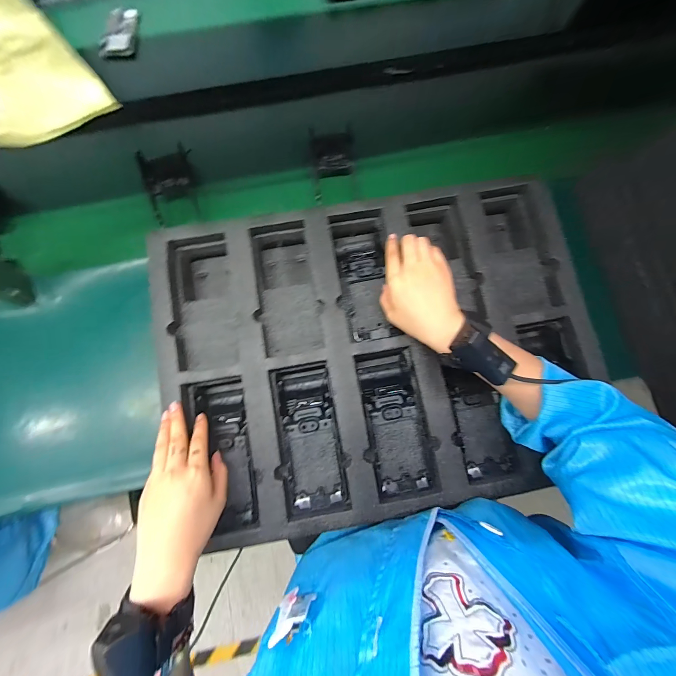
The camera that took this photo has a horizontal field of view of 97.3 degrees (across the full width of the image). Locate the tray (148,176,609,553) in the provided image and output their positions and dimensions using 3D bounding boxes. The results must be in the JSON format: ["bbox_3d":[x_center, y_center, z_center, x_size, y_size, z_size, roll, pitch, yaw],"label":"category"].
[{"bbox_3d":[0.054,0.013,0.431,0.580,0.078,0.426,-11,78,-3],"label":"tray"}]

